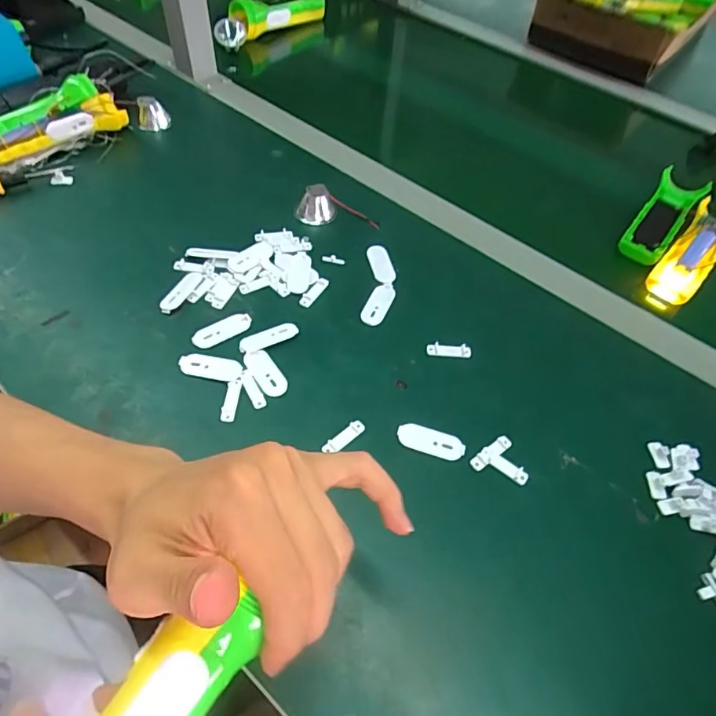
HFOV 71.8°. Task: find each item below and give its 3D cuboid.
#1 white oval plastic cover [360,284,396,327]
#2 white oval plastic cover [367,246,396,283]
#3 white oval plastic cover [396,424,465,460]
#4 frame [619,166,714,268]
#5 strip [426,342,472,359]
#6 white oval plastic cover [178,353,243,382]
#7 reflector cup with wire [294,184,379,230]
[{"bbox_3d":[0.019,-0.049,0.442,0.018,0.005,0.049,22,56,13],"label":"white oval plastic cover"},{"bbox_3d":[0.023,-0.090,0.473,0.021,0.004,0.047,-11,55,-11],"label":"white oval plastic cover"},{"bbox_3d":[0.055,0.063,0.370,0.050,0.006,0.019,14,54,7],"label":"white oval plastic cover"},{"bbox_3d":[0.338,-0.157,0.548,0.049,0.020,0.164,33,59,19],"label":"frame"},{"bbox_3d":[0.077,-0.007,0.420,0.037,0.004,0.011,5,54,0],"label":"strip"},{"bbox_3d":[-0.116,0.006,0.393,0.049,0.005,0.021,12,54,5],"label":"white oval plastic cover"},{"bbox_3d":[-0.022,-0.156,0.503,0.082,0.027,0.037,0,54,-3],"label":"reflector cup with wire"}]

